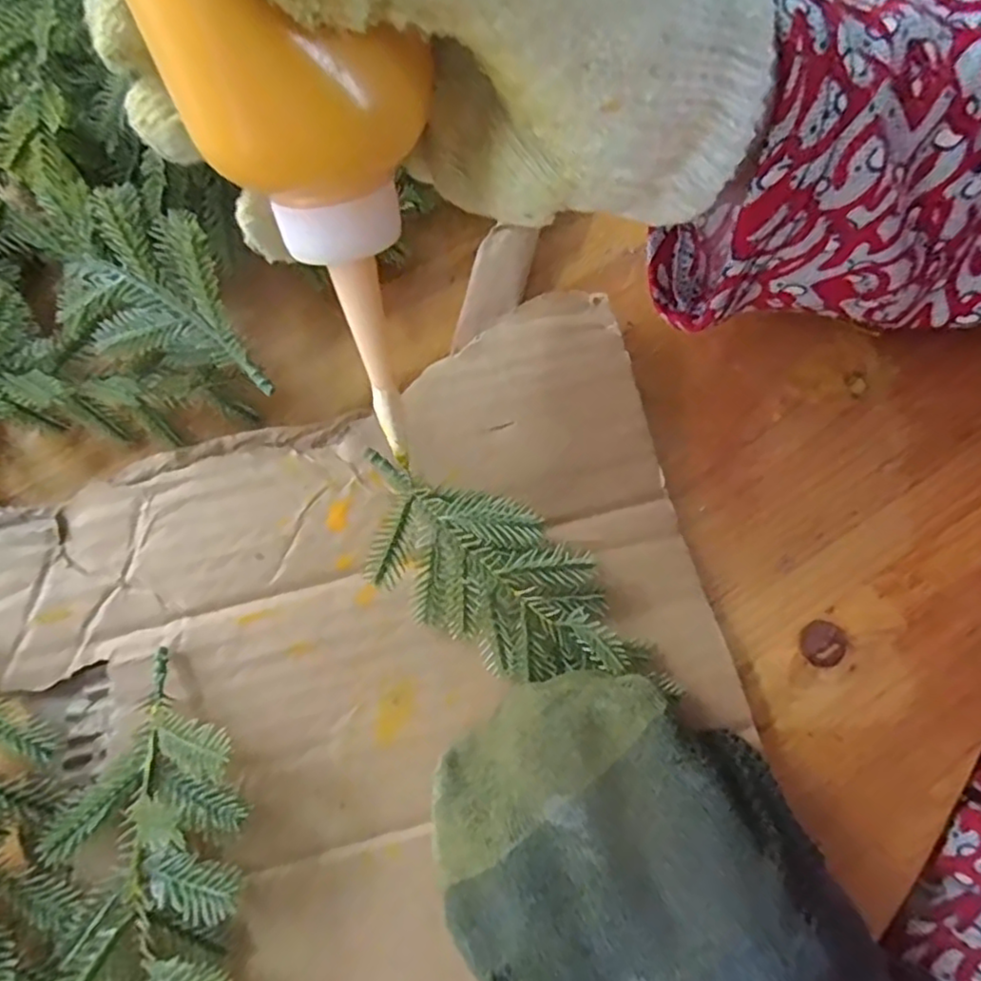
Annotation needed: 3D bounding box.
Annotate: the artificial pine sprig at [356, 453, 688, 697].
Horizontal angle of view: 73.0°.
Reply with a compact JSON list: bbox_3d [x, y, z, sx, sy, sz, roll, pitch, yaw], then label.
[{"bbox_3d":[0.006,0.030,0.215,0.112,0.026,0.048,33,77,6],"label":"artificial pine sprig"}]

